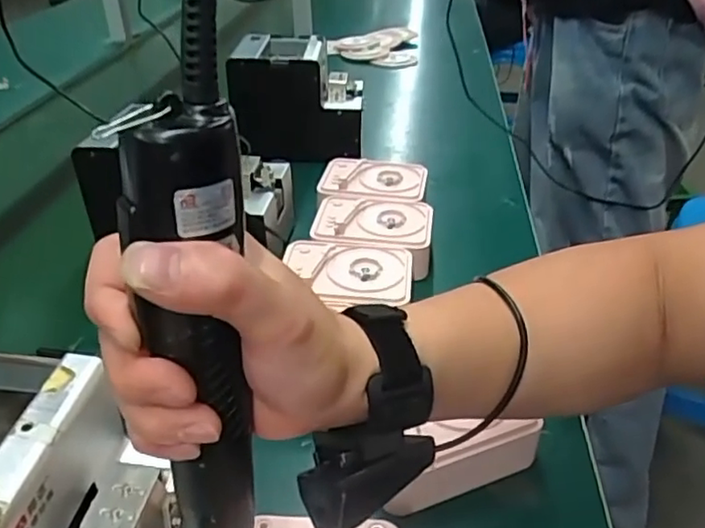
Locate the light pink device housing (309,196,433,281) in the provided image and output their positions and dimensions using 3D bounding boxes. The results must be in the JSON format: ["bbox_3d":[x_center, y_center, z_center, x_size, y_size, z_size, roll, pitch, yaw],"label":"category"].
[{"bbox_3d":[0.023,-0.034,0.690,0.125,0.042,0.105,3,33,7],"label":"light pink device housing"}]

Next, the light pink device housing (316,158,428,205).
[{"bbox_3d":[0.026,-0.107,0.767,0.124,0.018,0.105,4,33,7],"label":"light pink device housing"}]

